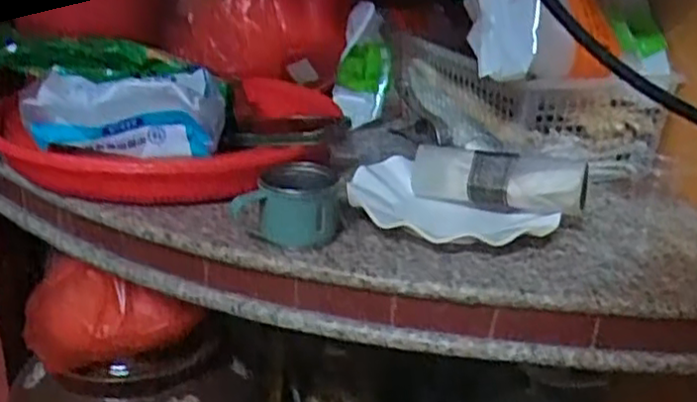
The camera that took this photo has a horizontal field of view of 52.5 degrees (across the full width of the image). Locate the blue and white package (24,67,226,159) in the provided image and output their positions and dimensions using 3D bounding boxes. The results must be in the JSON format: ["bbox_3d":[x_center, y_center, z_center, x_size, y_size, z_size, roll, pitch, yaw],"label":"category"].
[{"bbox_3d":[-0.193,-0.077,0.607,0.162,0.064,0.081,1,22,-6],"label":"blue and white package"}]

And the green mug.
[{"bbox_3d":[-0.049,0.001,0.572,0.080,0.045,0.063,4,22,1],"label":"green mug"}]

